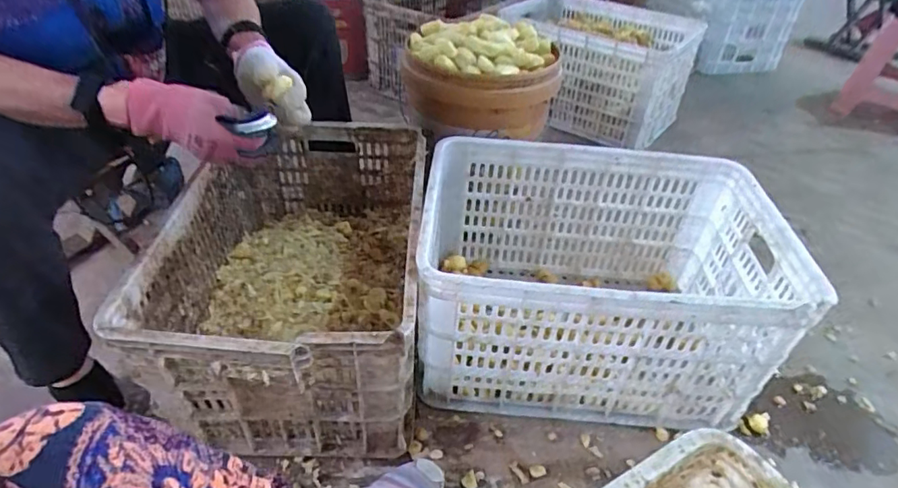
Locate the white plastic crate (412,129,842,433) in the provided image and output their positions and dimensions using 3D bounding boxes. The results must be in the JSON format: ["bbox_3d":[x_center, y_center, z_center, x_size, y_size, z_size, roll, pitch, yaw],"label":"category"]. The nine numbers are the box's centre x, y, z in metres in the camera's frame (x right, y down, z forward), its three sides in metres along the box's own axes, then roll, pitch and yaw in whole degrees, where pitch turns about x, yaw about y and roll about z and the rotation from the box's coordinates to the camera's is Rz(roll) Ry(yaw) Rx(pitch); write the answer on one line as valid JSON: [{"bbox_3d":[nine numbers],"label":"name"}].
[{"bbox_3d":[0.217,0.057,0.851,0.526,0.296,0.361,7,39,-1],"label":"white plastic crate"}]

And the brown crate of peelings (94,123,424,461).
[{"bbox_3d":[-0.223,0.038,0.829,0.346,0.258,0.528,5,39,-4],"label":"brown crate of peelings"}]

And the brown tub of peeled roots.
[{"bbox_3d":[0.066,-0.338,1.042,0.287,0.168,0.241,7,39,-2],"label":"brown tub of peeled roots"}]

